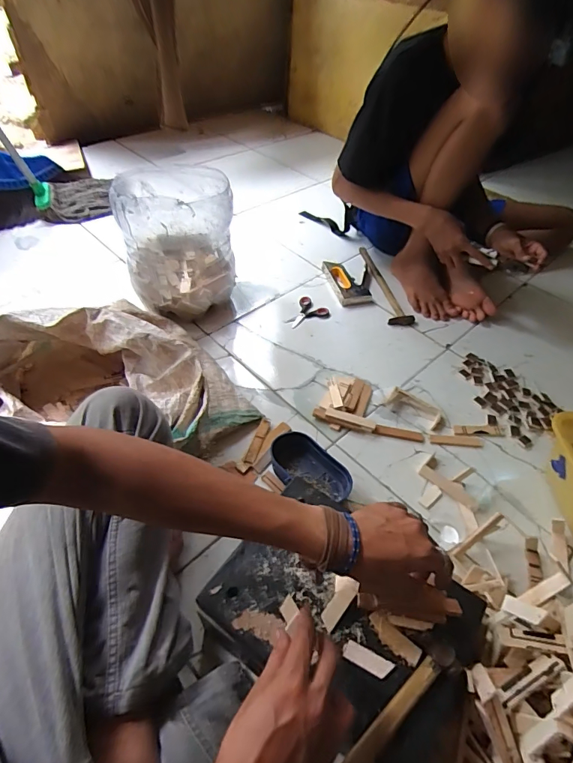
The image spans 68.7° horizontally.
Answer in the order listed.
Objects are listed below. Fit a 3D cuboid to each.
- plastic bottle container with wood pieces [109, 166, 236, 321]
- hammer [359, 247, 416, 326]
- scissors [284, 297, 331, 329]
[{"bbox_3d":[-0.240,-0.310,0.940,0.233,0.255,0.198,-13,51,-15],"label":"plastic bottle container with wood pieces"},{"bbox_3d":[0.267,-0.267,1.129,0.064,0.026,0.322,-5,49,-8],"label":"hammer"},{"bbox_3d":[0.050,-0.165,1.043,0.088,0.009,0.107,31,54,22],"label":"scissors"}]

